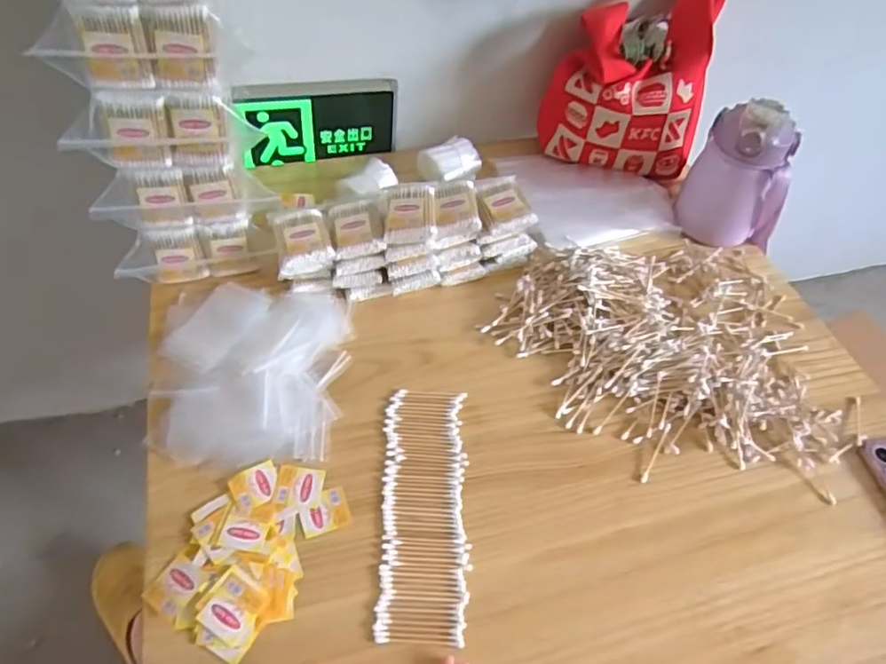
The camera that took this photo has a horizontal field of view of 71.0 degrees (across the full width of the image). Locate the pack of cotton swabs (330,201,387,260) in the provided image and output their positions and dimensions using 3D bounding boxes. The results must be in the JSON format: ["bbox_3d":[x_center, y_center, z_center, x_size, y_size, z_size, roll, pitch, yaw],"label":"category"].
[{"bbox_3d":[-0.098,-0.118,0.706,0.052,0.021,0.073,-6,50,-12],"label":"pack of cotton swabs"}]

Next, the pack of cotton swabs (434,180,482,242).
[{"bbox_3d":[0.014,-0.138,0.714,0.052,0.031,0.075,-3,50,-8],"label":"pack of cotton swabs"}]

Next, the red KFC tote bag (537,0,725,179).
[{"bbox_3d":[0.268,-0.357,0.862,0.213,0.224,0.187,23,51,13],"label":"red KFC tote bag"}]

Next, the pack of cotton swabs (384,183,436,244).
[{"bbox_3d":[-0.036,-0.136,0.702,0.053,0.024,0.079,4,49,-2],"label":"pack of cotton swabs"}]

